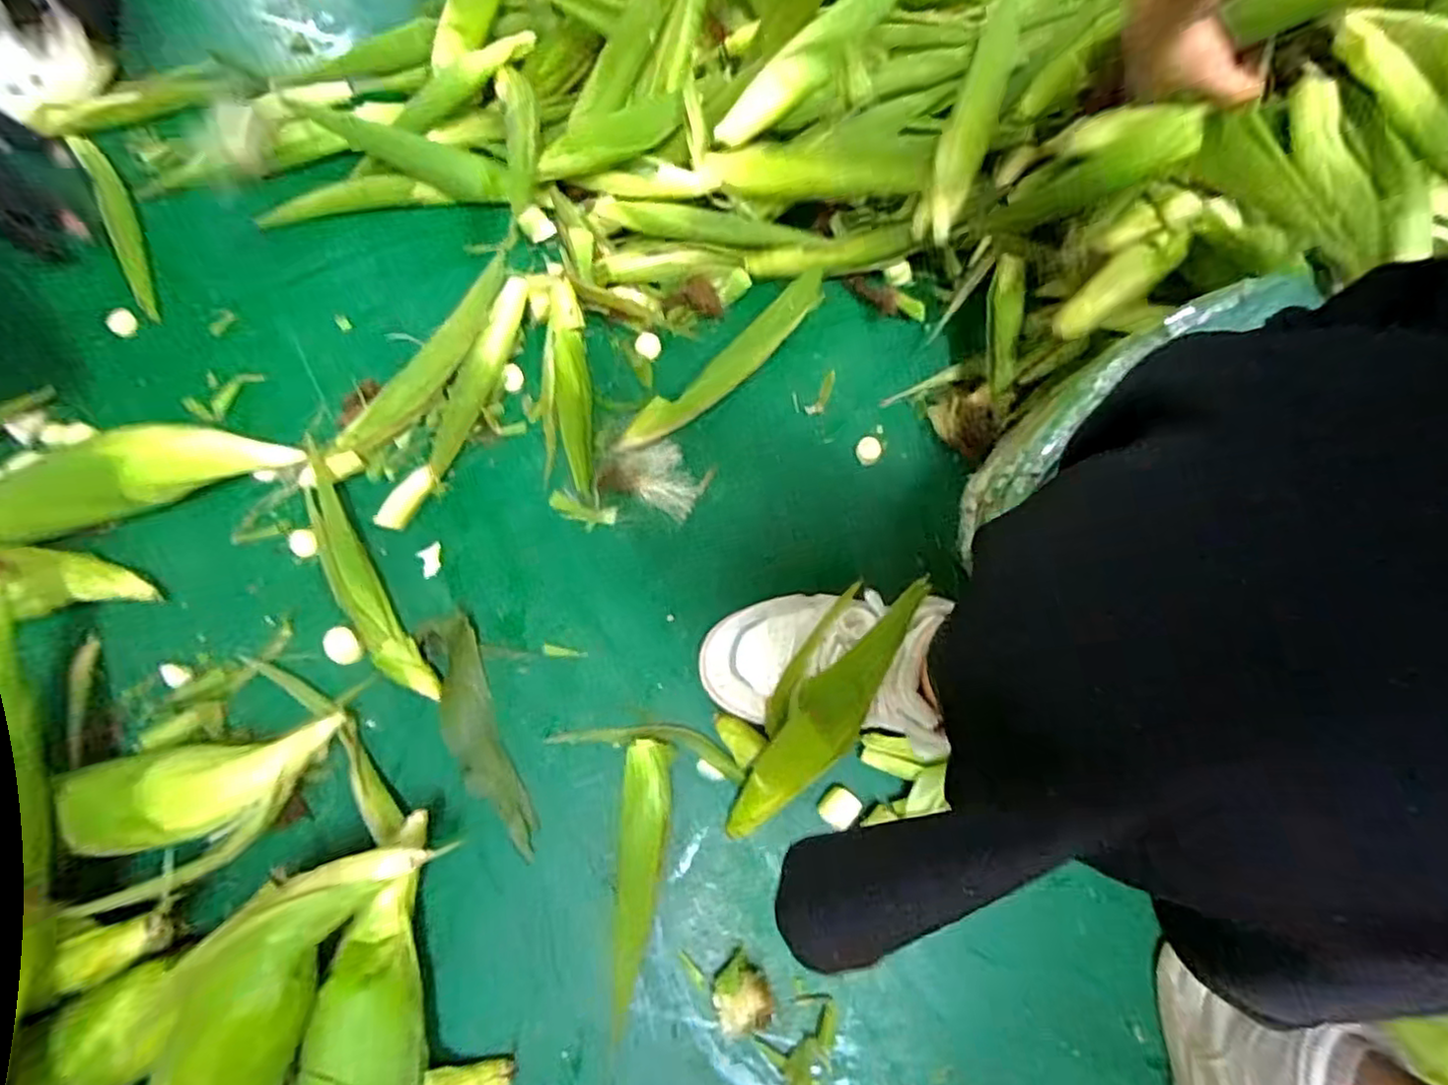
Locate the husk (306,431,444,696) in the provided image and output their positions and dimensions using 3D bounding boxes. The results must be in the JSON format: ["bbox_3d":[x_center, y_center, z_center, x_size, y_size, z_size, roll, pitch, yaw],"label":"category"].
[{"bbox_3d":[-0.302,0.028,0.556,0.039,0.024,0.238,-30,76,-11],"label":"husk"}]

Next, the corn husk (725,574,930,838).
[{"bbox_3d":[0.066,0.113,0.476,0.058,0.046,0.238,33,117,8],"label":"corn husk"}]

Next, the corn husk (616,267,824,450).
[{"bbox_3d":[0.006,-0.160,0.622,0.239,0.041,0.038,-41,78,-13],"label":"corn husk"}]

